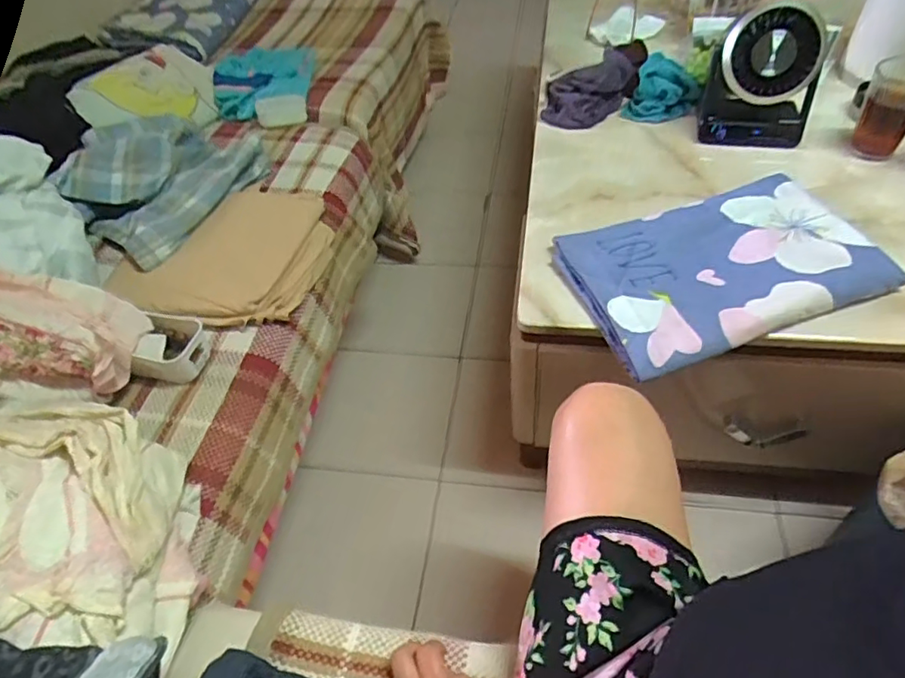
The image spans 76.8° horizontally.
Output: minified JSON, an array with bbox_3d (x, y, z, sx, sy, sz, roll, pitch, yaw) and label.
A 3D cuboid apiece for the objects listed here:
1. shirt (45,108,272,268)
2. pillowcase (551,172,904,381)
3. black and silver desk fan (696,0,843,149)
[{"bbox_3d":[-0.559,-0.321,1.107,0.289,0.111,0.405,16,53,19],"label":"shirt"},{"bbox_3d":[0.366,-0.102,0.791,0.391,0.042,0.256,-16,49,-7],"label":"pillowcase"},{"bbox_3d":[0.515,-0.439,0.939,0.169,0.231,0.098,17,53,20],"label":"black and silver desk fan"}]

